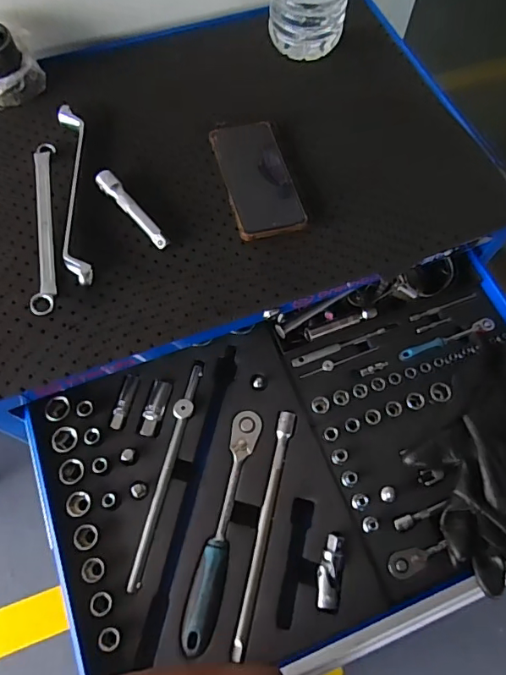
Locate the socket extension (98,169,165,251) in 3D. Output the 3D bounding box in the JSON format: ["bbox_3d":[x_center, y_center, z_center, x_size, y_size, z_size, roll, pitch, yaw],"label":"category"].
[{"bbox_3d":[-0.138,-0.148,0.548,0.022,0.020,0.120,-40,73,-17],"label":"socket extension"}]

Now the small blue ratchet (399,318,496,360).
[{"bbox_3d":[0.241,0.003,0.585,0.132,0.012,0.018,-21,68,-10],"label":"small blue ratchet"}]

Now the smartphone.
[{"bbox_3d":[0.006,-0.193,0.578,0.080,0.015,0.167,-13,67,-7],"label":"smartphone"}]

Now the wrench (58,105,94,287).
[{"bbox_3d":[-0.208,-0.172,0.555,0.030,0.019,0.256,-9,67,-5],"label":"wrench"}]

